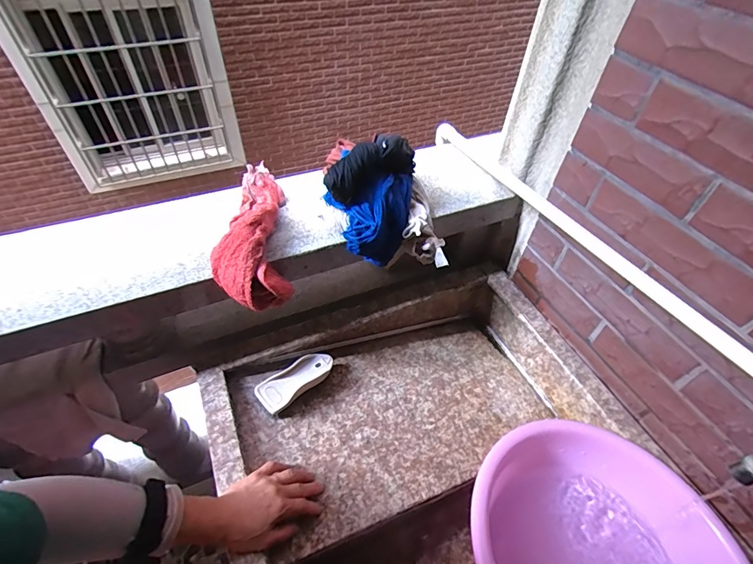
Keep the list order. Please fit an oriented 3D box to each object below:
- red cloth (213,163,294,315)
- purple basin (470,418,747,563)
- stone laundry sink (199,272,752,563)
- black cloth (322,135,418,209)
[{"bbox_3d":[-0.179,-0.078,0.594,0.096,0.087,0.236,-2,61,-5],"label":"red cloth"},{"bbox_3d":[0.278,0.342,0.491,0.316,0.135,0.324,1,48,-2],"label":"purple basin"},{"bbox_3d":[0.157,0.425,0.558,0.583,0.234,0.847,-18,52,-18],"label":"stone laundry sink"},{"bbox_3d":[-0.002,-0.170,0.575,0.049,0.049,0.167,34,55,24],"label":"black cloth"}]

